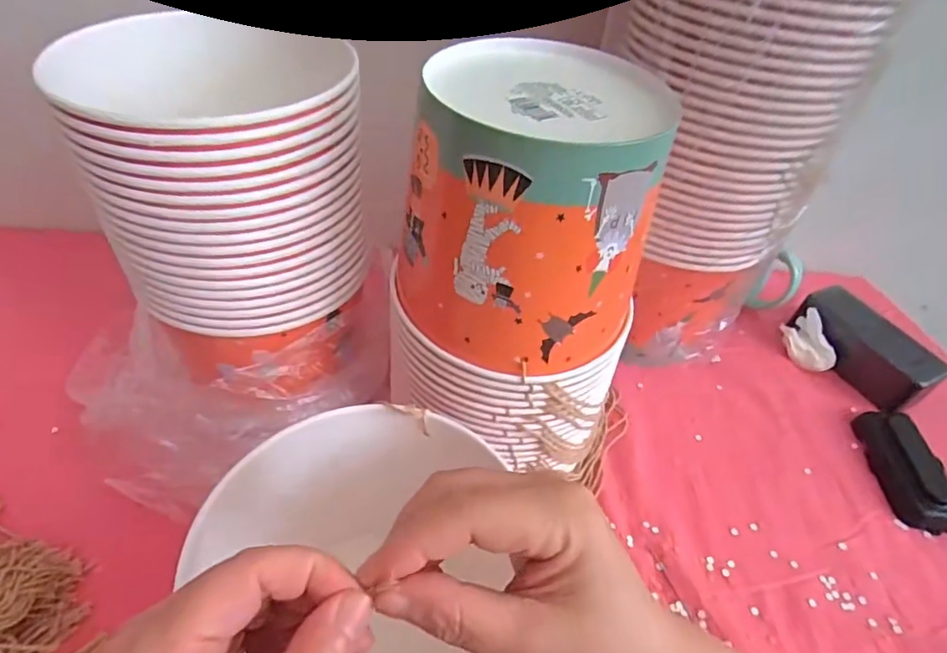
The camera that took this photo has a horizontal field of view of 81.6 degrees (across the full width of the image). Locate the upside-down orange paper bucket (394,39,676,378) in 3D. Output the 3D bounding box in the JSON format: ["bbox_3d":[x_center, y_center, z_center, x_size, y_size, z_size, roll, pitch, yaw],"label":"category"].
[{"bbox_3d":[0.038,-0.069,0.313,0.131,0.129,0.141,20,46,13],"label":"upside-down orange paper bucket"}]

